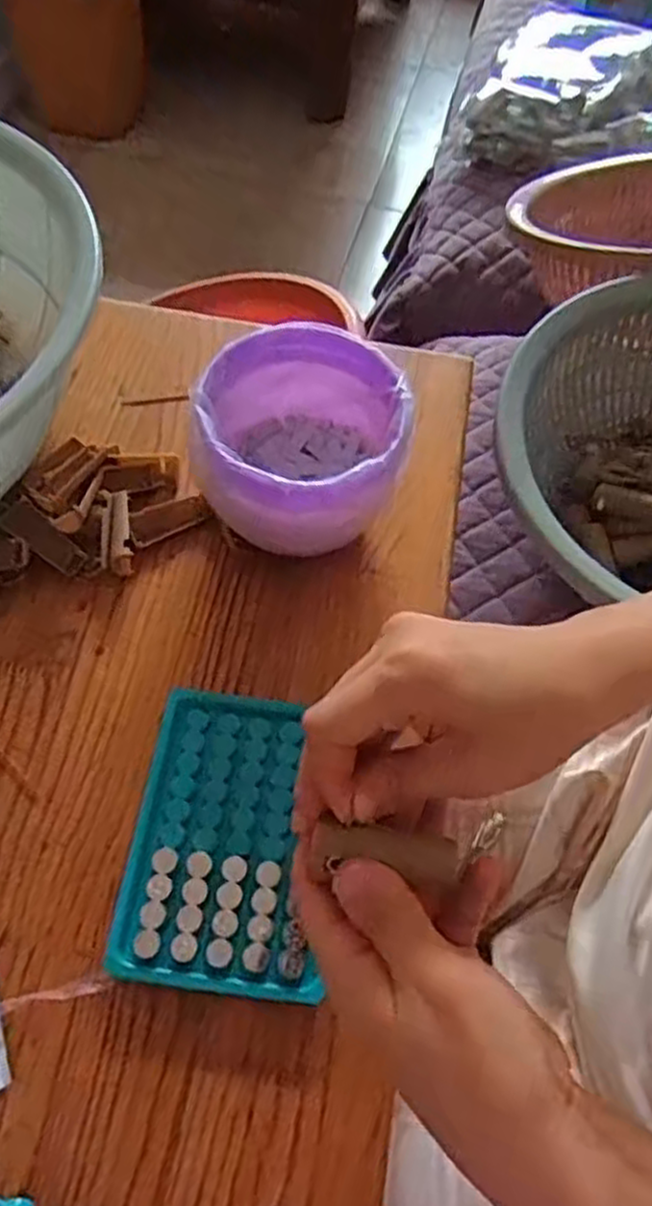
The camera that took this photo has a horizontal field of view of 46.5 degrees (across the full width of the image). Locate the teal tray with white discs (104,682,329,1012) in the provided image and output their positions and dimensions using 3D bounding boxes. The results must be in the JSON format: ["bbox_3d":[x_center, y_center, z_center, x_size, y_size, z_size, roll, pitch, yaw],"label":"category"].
[{"bbox_3d":[-0.044,0.106,0.354,0.088,0.008,0.131,8,59,1],"label":"teal tray with white discs"}]

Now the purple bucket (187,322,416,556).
[{"bbox_3d":[-0.012,-0.078,0.425,0.106,0.099,0.104,1,59,-2],"label":"purple bucket"}]

